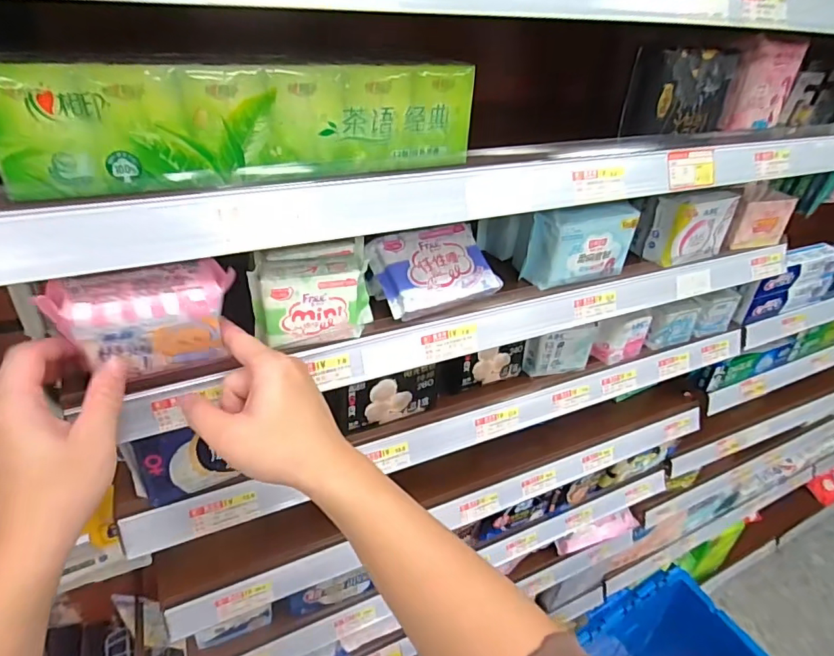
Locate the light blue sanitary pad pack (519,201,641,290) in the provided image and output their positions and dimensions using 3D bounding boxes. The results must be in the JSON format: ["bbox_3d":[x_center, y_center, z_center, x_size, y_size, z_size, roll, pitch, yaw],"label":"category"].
[{"bbox_3d":[0.189,-0.097,0.571,0.128,0.084,0.043,-11,38,-21],"label":"light blue sanitary pad pack"}]

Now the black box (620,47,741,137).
[{"bbox_3d":[0.270,-0.240,0.508,0.115,0.076,0.025,-11,38,-21],"label":"black box"}]

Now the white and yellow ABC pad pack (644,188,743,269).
[{"bbox_3d":[0.358,-0.133,0.649,0.124,0.083,0.044,-15,39,-25],"label":"white and yellow ABC pad pack"}]

